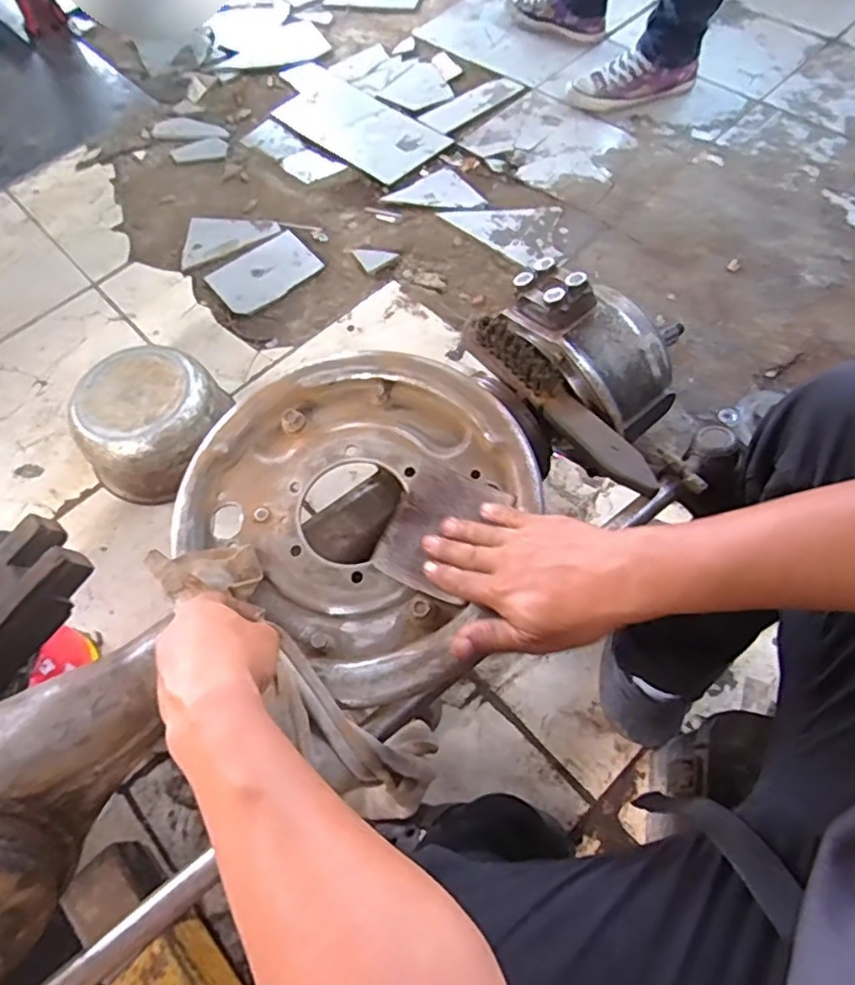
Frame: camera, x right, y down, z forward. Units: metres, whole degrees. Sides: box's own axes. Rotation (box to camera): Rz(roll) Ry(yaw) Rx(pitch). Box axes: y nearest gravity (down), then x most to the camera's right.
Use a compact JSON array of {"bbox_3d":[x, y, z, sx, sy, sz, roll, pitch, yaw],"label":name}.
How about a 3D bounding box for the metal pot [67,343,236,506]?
[{"bbox_3d":[-0.414,-0.105,0.944,0.200,0.126,0.196,-1,63,2],"label":"metal pot"}]

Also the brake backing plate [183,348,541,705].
[{"bbox_3d":[-0.052,0.001,0.513,0.281,0.041,0.253,36,70,18],"label":"brake backing plate"}]

